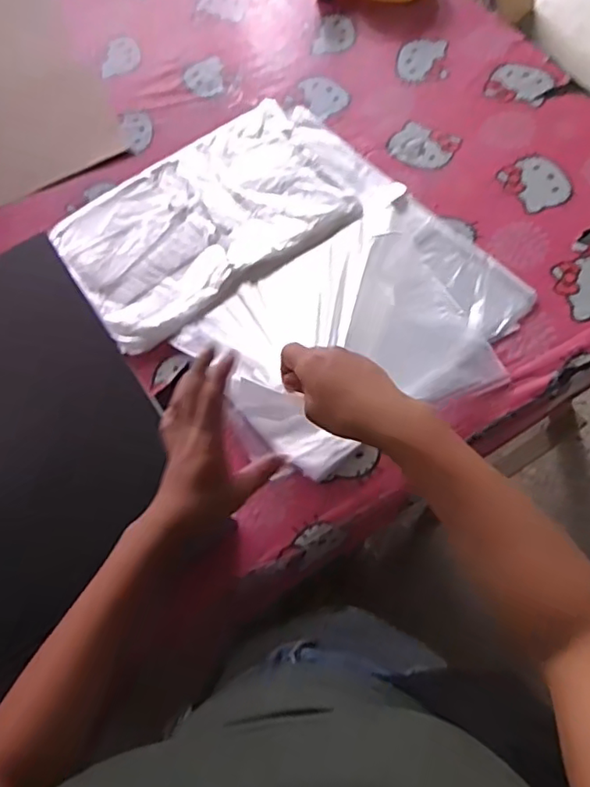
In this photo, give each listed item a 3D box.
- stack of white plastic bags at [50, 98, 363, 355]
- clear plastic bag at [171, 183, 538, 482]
[{"bbox_3d":[-0.107,-0.206,0.695,0.315,0.021,0.223,-32,68,-11],"label":"stack of white plastic bags"},{"bbox_3d":[0.068,-0.079,0.598,0.330,0.076,0.237,-37,69,-12],"label":"clear plastic bag"}]

